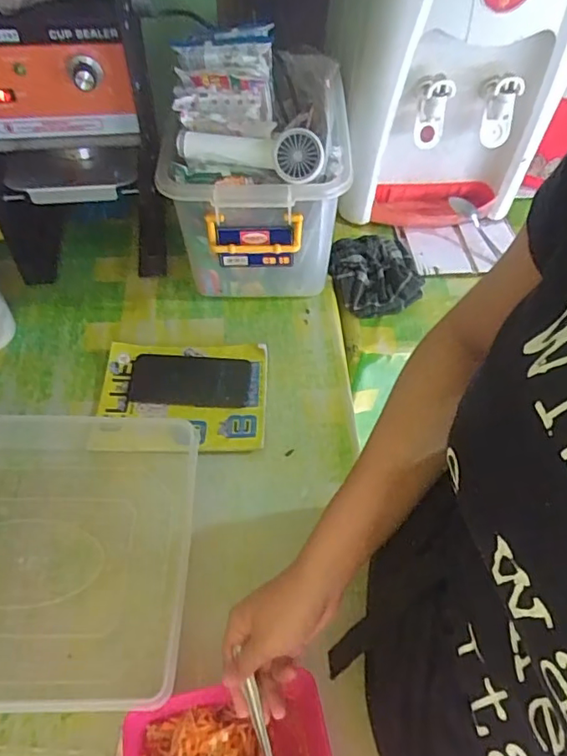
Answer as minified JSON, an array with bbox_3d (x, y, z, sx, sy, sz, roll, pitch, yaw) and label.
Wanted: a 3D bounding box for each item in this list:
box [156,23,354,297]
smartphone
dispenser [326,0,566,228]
[{"bbox_3d":[-0.035,-0.293,0.797,0.234,0.257,0.338,4,53,0],"label":"box"},{"bbox_3d":[-0.121,0.001,0.721,0.150,0.015,0.081,2,53,-2],"label":"smartphone"},{"bbox_3d":[0.248,-0.517,0.835,0.316,0.490,0.305,-1,53,-4],"label":"dispenser"}]

